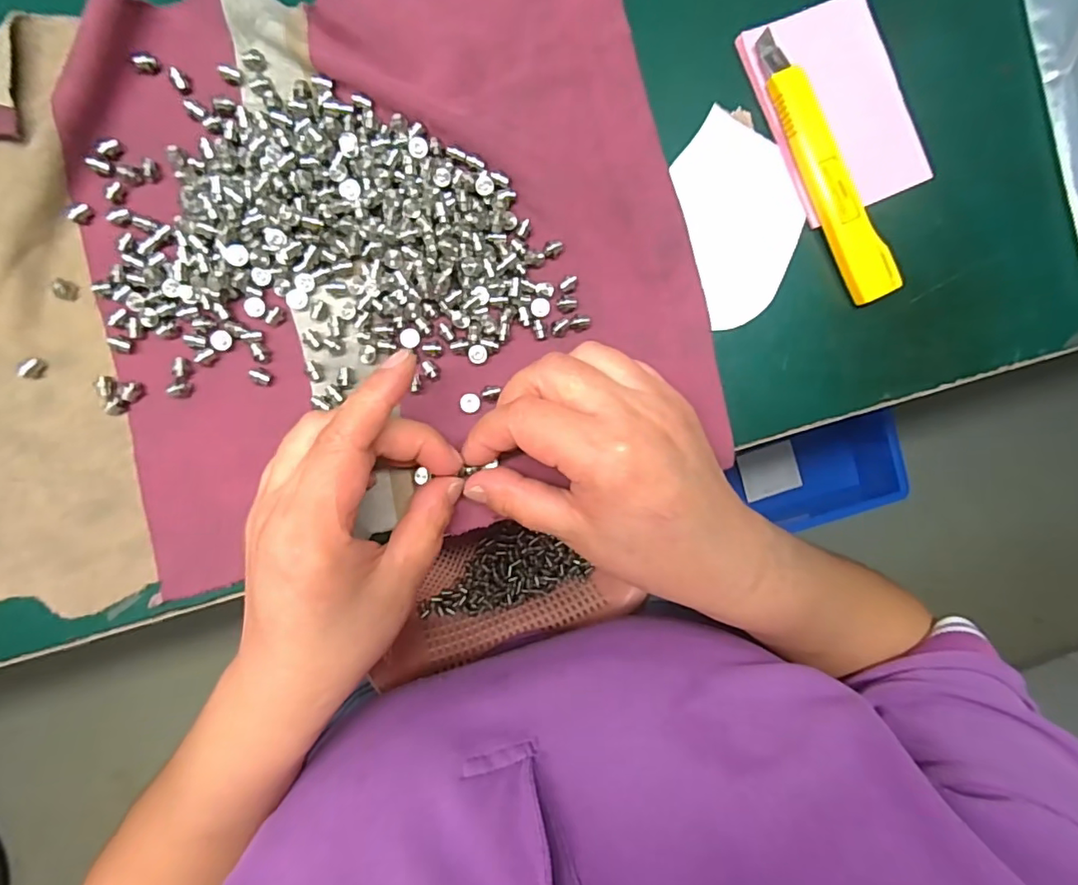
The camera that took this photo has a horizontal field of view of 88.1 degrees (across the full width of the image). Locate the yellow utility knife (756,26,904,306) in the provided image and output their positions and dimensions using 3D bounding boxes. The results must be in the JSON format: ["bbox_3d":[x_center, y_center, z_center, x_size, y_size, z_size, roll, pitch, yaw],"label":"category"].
[{"bbox_3d":[0.132,-0.127,0.258,0.019,0.013,0.129,-26,93,-3],"label":"yellow utility knife"}]

